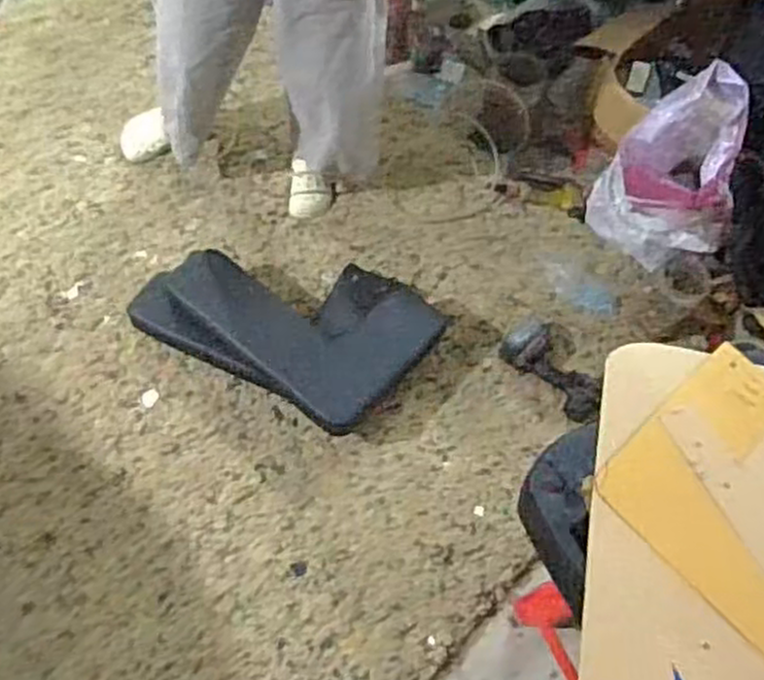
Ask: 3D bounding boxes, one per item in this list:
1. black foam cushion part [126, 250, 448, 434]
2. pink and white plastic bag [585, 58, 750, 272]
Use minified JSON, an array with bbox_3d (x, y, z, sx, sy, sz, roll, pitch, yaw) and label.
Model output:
[{"bbox_3d":[-0.201,-0.072,1.742,0.608,0.105,0.393,27,65,12],"label":"black foam cushion part"},{"bbox_3d":[0.654,-0.349,1.752,0.306,0.401,0.340,25,64,9],"label":"pink and white plastic bag"}]

